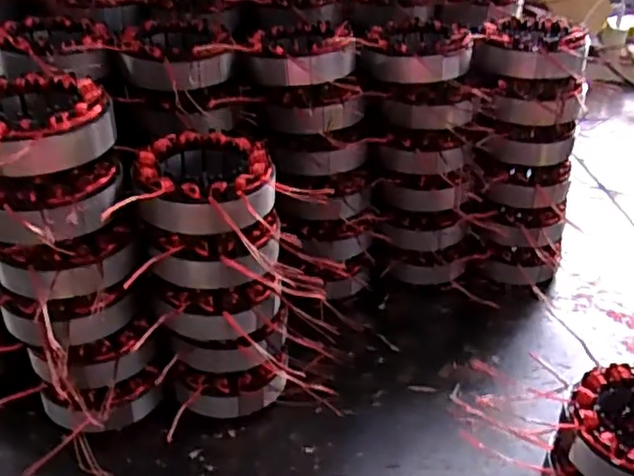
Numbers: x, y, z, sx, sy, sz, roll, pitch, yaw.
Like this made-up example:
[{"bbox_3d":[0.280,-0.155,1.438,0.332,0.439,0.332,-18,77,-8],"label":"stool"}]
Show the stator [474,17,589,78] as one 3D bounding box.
[{"bbox_3d":[0.176,-0.158,0.530,0.082,0.031,0.075,2,35,-2],"label":"stator"}]

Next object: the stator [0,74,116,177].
[{"bbox_3d":[-0.166,-0.065,0.375,0.083,0.033,0.074,-26,45,-35],"label":"stator"}]

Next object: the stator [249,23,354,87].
[{"bbox_3d":[-0.010,-0.147,0.508,0.079,0.034,0.089,4,35,1],"label":"stator"}]

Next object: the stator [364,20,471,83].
[{"bbox_3d":[0.081,-0.150,0.524,0.083,0.034,0.074,10,36,10],"label":"stator"}]

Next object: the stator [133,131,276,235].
[{"bbox_3d":[-0.069,-0.035,0.410,0.082,0.031,0.086,3,35,-1],"label":"stator"}]

